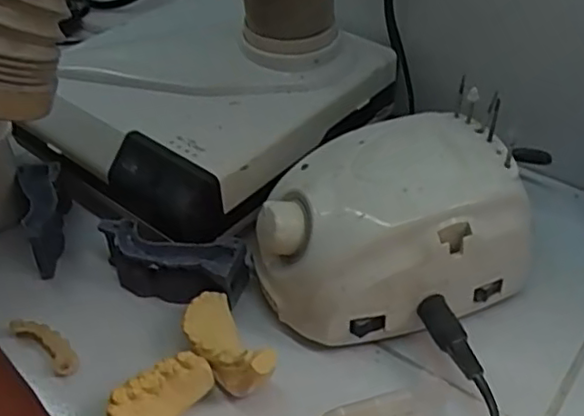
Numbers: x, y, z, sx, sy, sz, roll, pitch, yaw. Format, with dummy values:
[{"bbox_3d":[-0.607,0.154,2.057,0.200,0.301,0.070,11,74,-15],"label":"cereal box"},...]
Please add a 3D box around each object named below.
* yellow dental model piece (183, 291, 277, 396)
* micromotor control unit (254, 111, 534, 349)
[{"bbox_3d":[-0.034,0.072,0.332,0.030,0.033,0.066,-23,47,-22],"label":"yellow dental model piece"},{"bbox_3d":[0.050,0.013,0.354,0.136,0.082,0.093,-13,44,-13],"label":"micromotor control unit"}]

